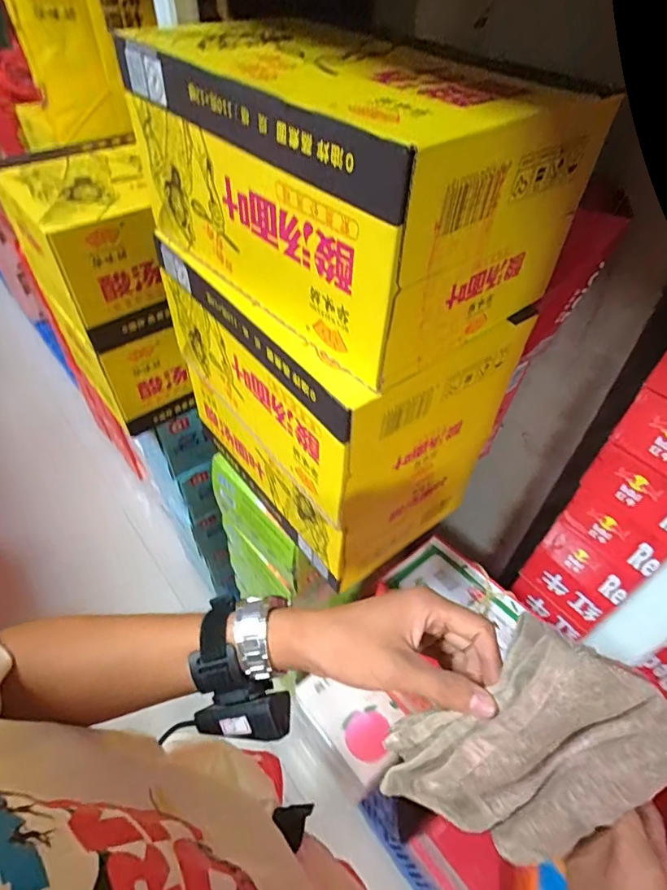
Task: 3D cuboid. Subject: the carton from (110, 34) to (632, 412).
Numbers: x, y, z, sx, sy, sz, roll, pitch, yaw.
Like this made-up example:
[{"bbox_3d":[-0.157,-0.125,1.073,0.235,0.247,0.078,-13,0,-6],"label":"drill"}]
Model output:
[{"bbox_3d":[0.016,-0.275,0.503,0.288,0.198,0.382,-29,56,-24],"label":"carton"}]

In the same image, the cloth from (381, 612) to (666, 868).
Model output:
[{"bbox_3d":[0.130,0.206,0.320,0.132,0.169,0.028,42,14,-9],"label":"cloth"}]

